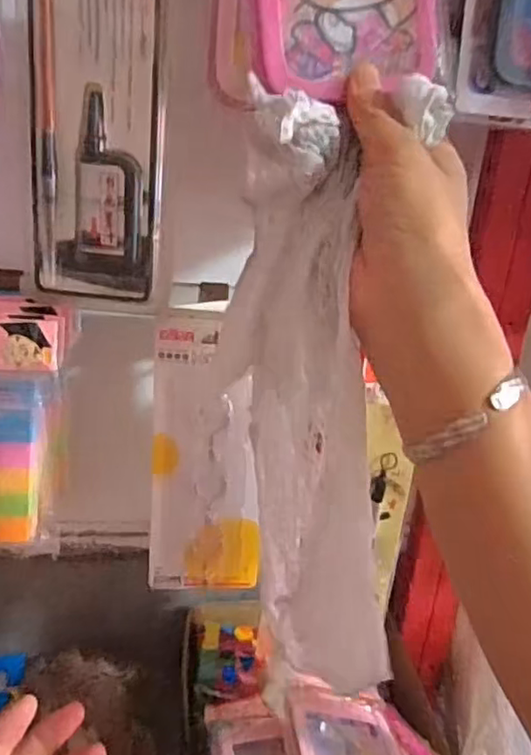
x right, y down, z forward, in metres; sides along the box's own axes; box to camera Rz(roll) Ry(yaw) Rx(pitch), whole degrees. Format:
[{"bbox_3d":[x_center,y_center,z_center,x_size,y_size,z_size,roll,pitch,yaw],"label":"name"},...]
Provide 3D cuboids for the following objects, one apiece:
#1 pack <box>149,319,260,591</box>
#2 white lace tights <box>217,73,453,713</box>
[{"bbox_3d":[-0.045,0.067,0.486,0.084,0.218,0.010,3,15,-3],"label":"pack"},{"bbox_3d":[0.028,0.006,0.297,0.086,0.275,0.061,-1,1,-16],"label":"white lace tights"}]

